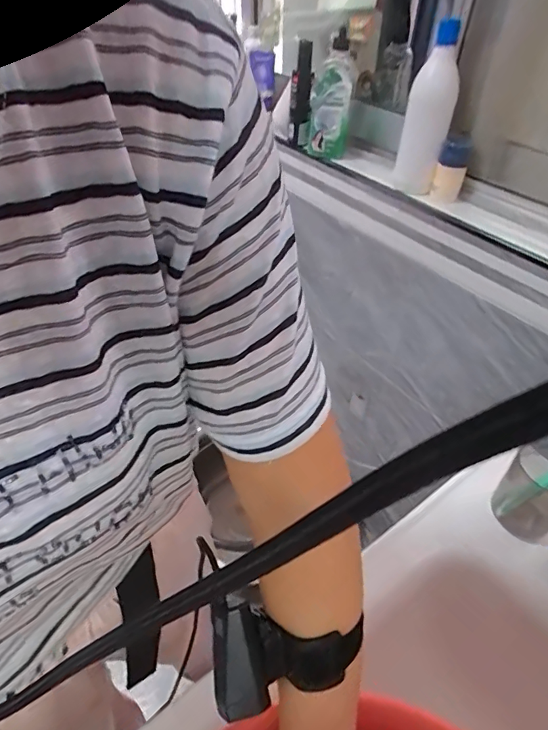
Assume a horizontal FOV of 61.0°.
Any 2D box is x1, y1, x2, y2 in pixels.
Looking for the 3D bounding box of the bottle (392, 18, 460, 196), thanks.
[{"bbox_3d":[0.272,-0.438,0.828,0.081,0.256,0.066,11,45,11],"label":"bottle"}]

